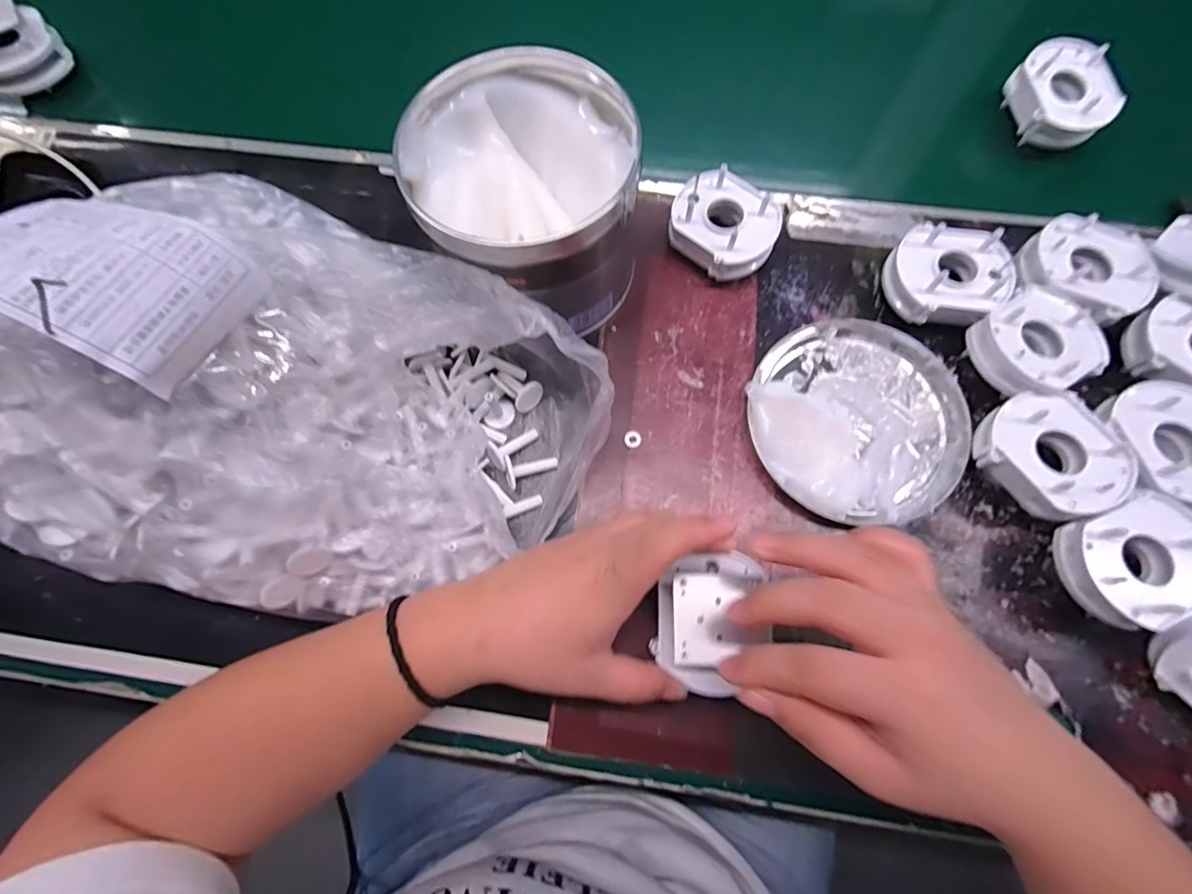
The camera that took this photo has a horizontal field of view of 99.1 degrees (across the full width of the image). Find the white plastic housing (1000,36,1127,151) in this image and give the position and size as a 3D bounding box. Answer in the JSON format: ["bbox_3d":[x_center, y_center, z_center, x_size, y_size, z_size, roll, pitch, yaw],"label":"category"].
[{"bbox_3d":[0.333,-0.250,0.362,0.061,0.030,0.070,-14,74,-3],"label":"white plastic housing"}]

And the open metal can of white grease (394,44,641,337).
[{"bbox_3d":[-0.039,-0.142,0.308,0.123,0.102,0.121,0,73,1],"label":"open metal can of white grease"}]

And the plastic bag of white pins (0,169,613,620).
[{"bbox_3d":[-0.145,-0.012,0.250,0.257,0.146,0.215,25,75,8],"label":"plastic bag of white pins"}]

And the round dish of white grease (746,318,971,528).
[{"bbox_3d":[0.159,-0.019,0.307,0.125,0.028,0.126,0,73,1],"label":"round dish of white grease"}]

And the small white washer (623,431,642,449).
[{"bbox_3d":[0.023,-0.005,0.318,0.011,0.004,0.011,0,73,1],"label":"small white washer"}]

